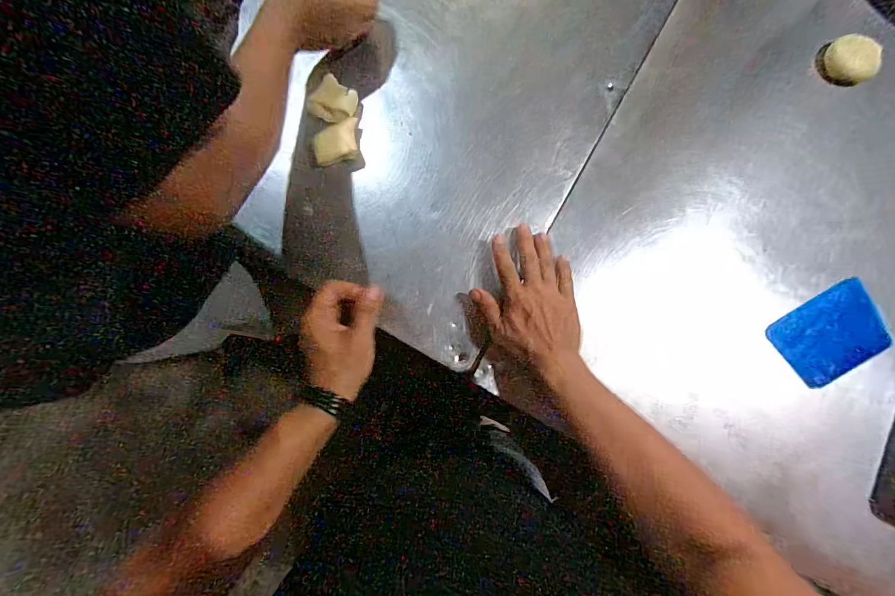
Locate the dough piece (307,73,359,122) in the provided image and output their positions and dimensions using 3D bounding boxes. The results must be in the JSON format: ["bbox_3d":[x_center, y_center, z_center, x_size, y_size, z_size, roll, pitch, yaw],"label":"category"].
[{"bbox_3d":[-0.140,-0.246,0.500,0.048,0.021,0.052,22,83,2],"label":"dough piece"}]

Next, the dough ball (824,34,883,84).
[{"bbox_3d":[0.515,-0.303,0.510,0.054,0.022,0.061,-37,84,-4],"label":"dough ball"}]

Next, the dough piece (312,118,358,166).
[{"bbox_3d":[-0.133,-0.189,0.489,0.064,0.029,0.039,-30,84,-4],"label":"dough piece"}]

